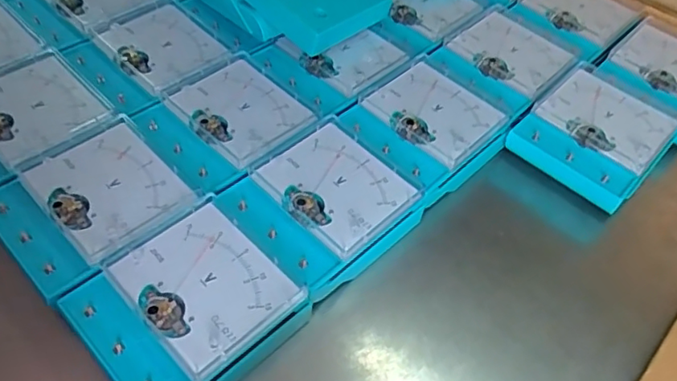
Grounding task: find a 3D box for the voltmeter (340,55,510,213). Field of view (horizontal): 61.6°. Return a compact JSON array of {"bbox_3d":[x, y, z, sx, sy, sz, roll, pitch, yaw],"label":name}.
[{"bbox_3d":[0.069,-0.046,0.466,0.100,0.046,0.115,38,58,26],"label":"voltmeter"}]

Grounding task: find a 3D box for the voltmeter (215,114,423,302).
[{"bbox_3d":[-0.012,0.015,0.409,0.113,0.045,0.098,-35,59,-28],"label":"voltmeter"}]

